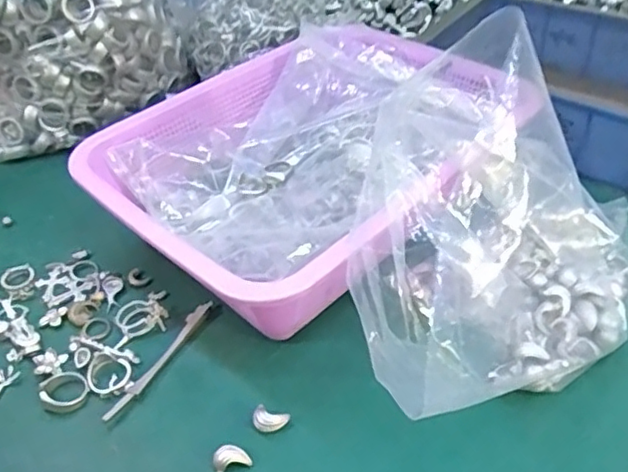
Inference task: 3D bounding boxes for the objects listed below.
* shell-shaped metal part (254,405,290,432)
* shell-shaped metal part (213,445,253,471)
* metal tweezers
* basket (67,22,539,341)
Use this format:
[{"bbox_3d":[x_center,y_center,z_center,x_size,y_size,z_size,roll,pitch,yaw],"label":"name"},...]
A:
[{"bbox_3d":[-0.024,0.105,0.342,0.019,0.010,0.012,6,44,12],"label":"shell-shaped metal part"},{"bbox_3d":[-0.045,0.120,0.326,0.019,0.011,0.011,-17,45,-13],"label":"shell-shaped metal part"},{"bbox_3d":[-0.096,0.076,0.381,0.008,0.005,0.099,19,48,23],"label":"metal tweezers"},{"bbox_3d":[0.005,-0.054,0.453,0.294,0.086,0.239,-35,51,-29],"label":"basket"}]

